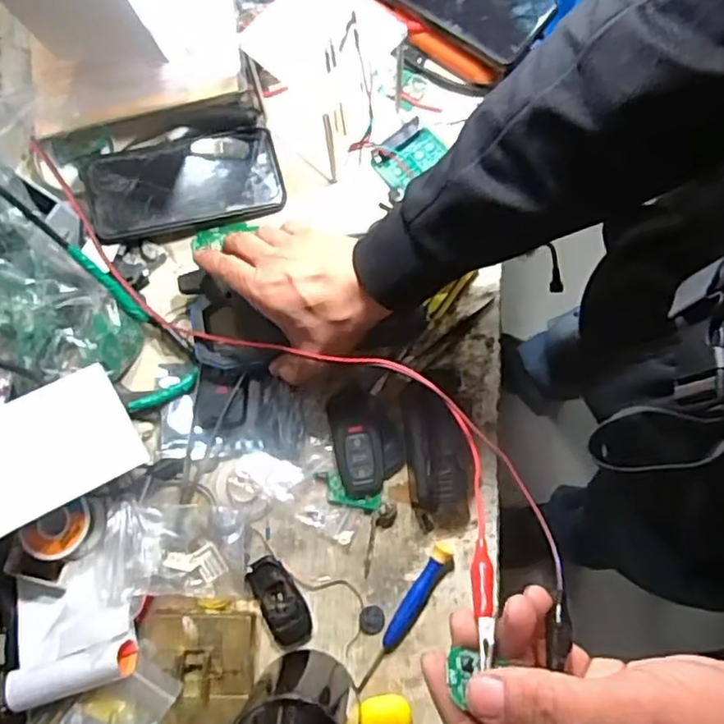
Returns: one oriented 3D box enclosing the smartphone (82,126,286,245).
[{"bbox_3d":[-0.148,-0.153,0.552,0.156,0.013,0.078,-14,81,-10],"label":"smartphone"}]

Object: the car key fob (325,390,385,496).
[{"bbox_3d":[-0.005,0.063,0.519,0.038,0.015,0.084,-8,79,-1],"label":"car key fob"}]

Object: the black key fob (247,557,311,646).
[{"bbox_3d":[-0.063,0.184,0.503,0.033,0.008,0.068,-26,80,-4],"label":"black key fob"}]

